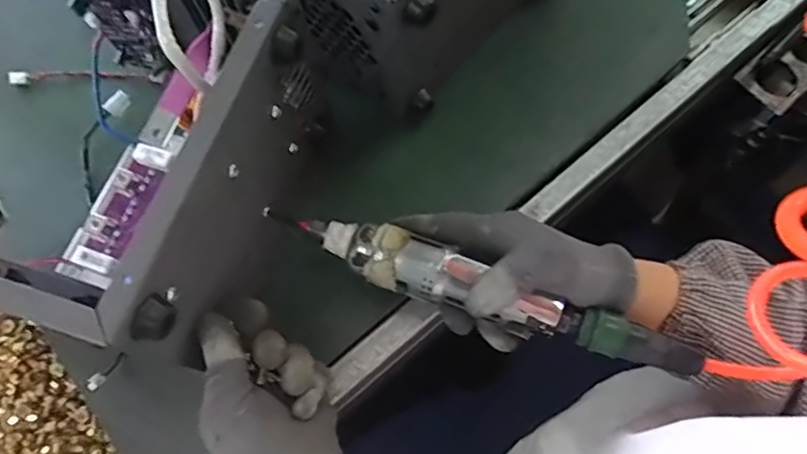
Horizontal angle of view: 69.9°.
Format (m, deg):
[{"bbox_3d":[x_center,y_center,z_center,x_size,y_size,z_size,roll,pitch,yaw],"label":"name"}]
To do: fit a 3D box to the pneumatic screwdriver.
[{"bbox_3d":[0.041,0.038,0.379,0.290,0.042,0.032,20,72,10],"label":"pneumatic screwdriver"}]

